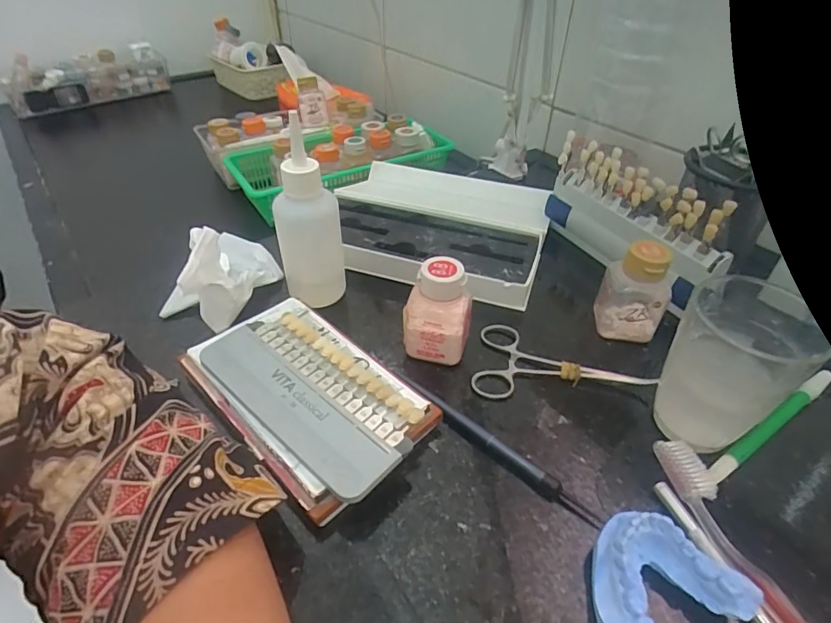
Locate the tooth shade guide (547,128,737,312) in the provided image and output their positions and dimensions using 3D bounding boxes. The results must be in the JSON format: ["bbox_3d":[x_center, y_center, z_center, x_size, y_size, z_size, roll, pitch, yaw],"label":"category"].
[{"bbox_3d":[0.180,-0.078,0.412,0.024,0.097,0.174,-20,46,-21],"label":"tooth shade guide"}]

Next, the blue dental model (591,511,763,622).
[{"bbox_3d":[0.114,0.125,0.223,0.068,0.030,0.055,-13,44,-15],"label":"blue dental model"}]

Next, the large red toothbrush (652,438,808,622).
[{"bbox_3d":[0.175,0.144,0.221,0.022,0.007,0.189,-9,43,-10],"label":"large red toothbrush"}]

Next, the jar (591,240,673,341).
[{"bbox_3d":[0.163,-0.016,0.349,0.041,0.067,0.036,3,42,3],"label":"jar"}]

